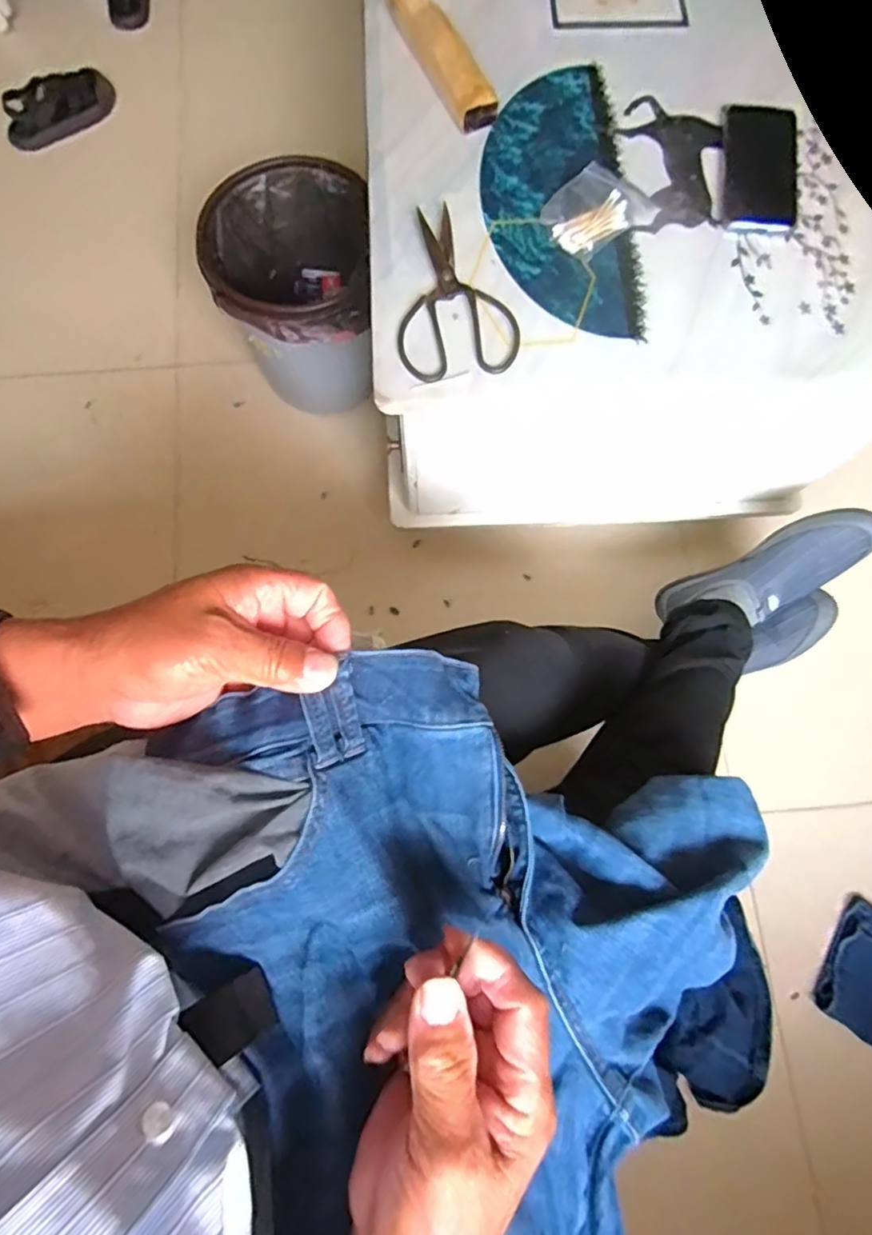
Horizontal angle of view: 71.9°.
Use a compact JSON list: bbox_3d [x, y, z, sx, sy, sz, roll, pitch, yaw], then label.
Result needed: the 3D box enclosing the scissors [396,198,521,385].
[{"bbox_3d":[0.012,-0.321,0.590,0.115,0.006,0.191,-9,76,-4],"label":"scissors"}]

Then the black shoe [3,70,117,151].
[{"bbox_3d":[-0.709,-0.960,1.128,0.212,0.066,0.065,-34,79,-9],"label":"black shoe"}]

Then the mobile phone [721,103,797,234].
[{"bbox_3d":[0.348,-0.482,0.647,0.078,0.009,0.170,6,75,0],"label":"mobile phone"}]

